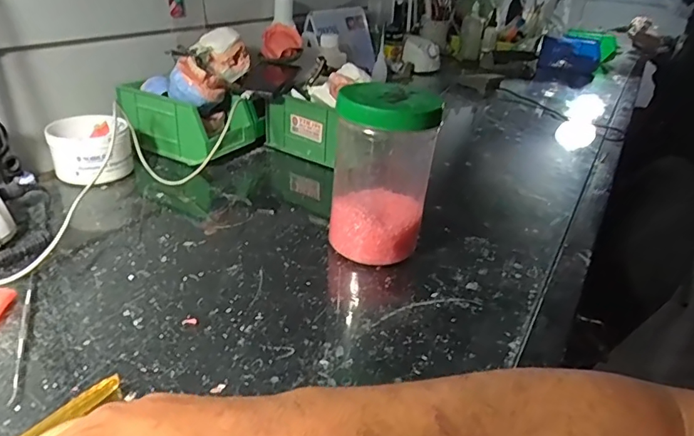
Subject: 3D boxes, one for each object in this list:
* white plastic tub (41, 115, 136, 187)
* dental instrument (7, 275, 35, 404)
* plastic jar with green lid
[{"bbox_3d":[-0.316,-0.081,0.606,0.092,0.065,0.100,-10,32,-26],"label":"white plastic tub"},{"bbox_3d":[-0.250,0.084,0.376,0.006,0.007,0.147,-9,31,-23],"label":"dental instrument"},{"bbox_3d":[0.034,-0.041,0.476,0.089,0.166,0.088,4,29,-2],"label":"plastic jar with green lid"}]

